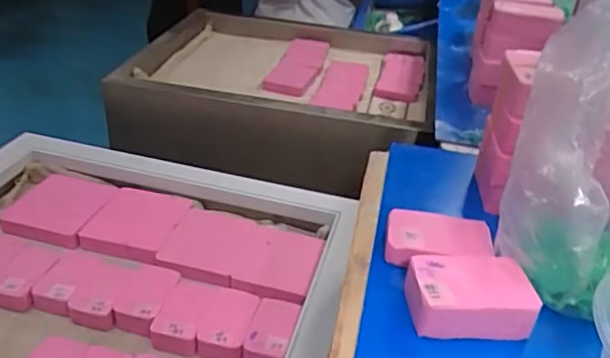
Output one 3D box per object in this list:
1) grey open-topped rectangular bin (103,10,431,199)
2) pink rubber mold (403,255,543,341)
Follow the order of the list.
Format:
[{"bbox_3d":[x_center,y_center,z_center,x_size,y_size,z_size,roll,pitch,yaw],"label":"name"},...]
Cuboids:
[{"bbox_3d":[-0.039,-0.160,1.013,0.489,0.137,0.394,10,34,8],"label":"grey open-topped rectangular bin"},{"bbox_3d":[0.100,0.073,0.351,0.074,0.030,0.046,2,33,-4],"label":"pink rubber mold"}]

